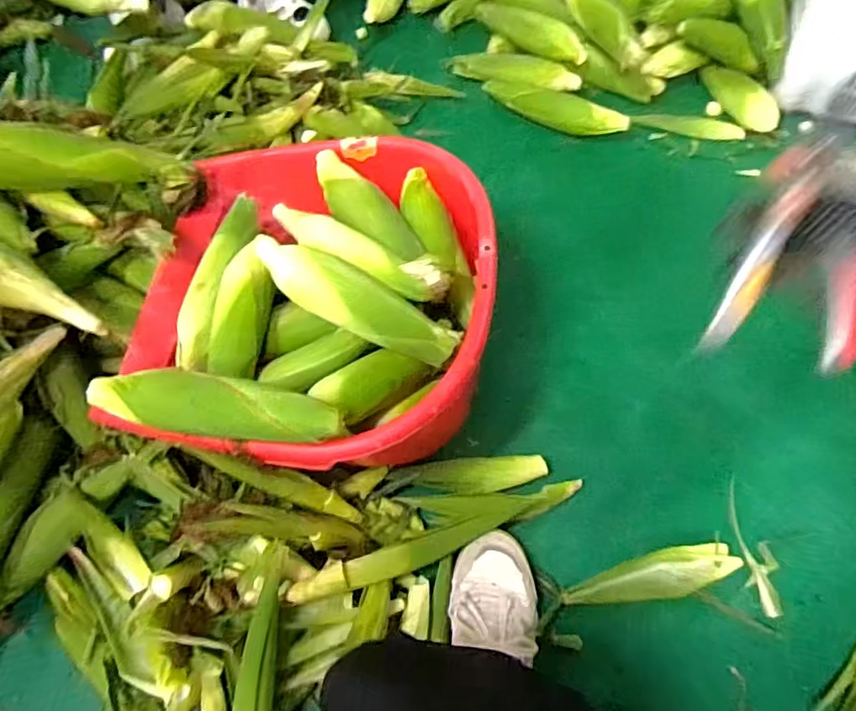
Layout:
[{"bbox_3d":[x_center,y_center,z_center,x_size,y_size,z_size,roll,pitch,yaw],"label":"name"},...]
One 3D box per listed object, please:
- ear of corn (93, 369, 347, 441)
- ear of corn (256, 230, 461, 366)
[{"bbox_3d":[-0.224,0.054,0.580,0.268,0.060,0.060,3,64,4],"label":"ear of corn"},{"bbox_3d":[-0.092,-0.063,0.636,0.268,0.056,0.057,25,67,14],"label":"ear of corn"}]

